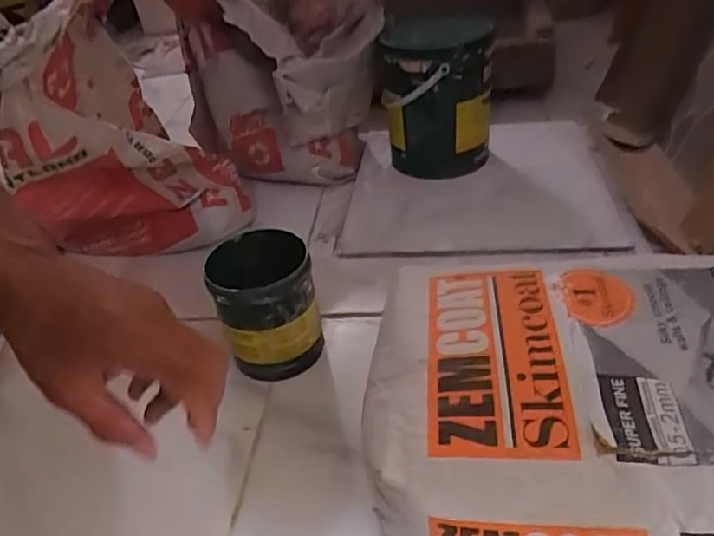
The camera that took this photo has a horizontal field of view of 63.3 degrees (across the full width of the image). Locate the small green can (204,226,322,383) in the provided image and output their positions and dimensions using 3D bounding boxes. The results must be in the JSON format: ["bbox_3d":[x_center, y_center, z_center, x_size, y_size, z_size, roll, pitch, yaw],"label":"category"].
[{"bbox_3d":[-0.095,0.040,0.640,0.100,0.129,0.108,-5,37,4],"label":"small green can"}]

